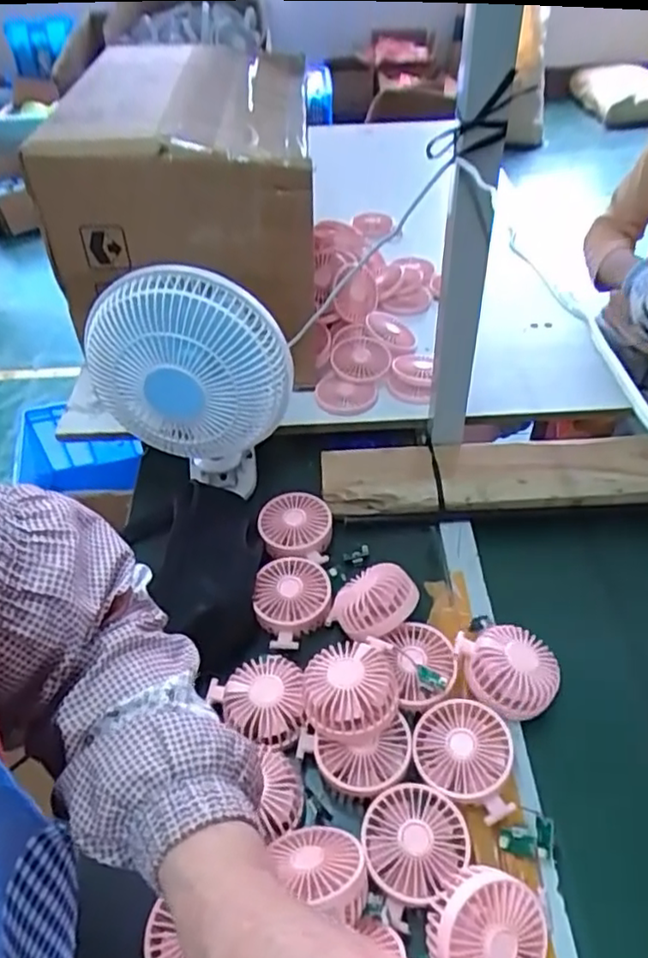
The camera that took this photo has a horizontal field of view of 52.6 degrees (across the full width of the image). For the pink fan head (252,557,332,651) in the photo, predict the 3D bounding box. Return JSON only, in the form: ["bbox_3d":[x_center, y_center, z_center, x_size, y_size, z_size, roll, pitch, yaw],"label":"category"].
[{"bbox_3d":[-0.040,0.134,0.725,0.082,0.031,0.097,24,49,28],"label":"pink fan head"}]

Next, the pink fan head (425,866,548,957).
[{"bbox_3d":[0.120,0.339,0.487,0.086,0.030,0.089,5,76,-20],"label":"pink fan head"}]

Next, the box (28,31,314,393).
[{"bbox_3d":[-0.170,-0.393,0.933,0.302,0.298,0.435,-2,42,1],"label":"box"}]

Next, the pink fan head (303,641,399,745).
[{"bbox_3d":[0.025,0.200,0.608,0.085,0.053,0.086,-7,42,-4],"label":"pink fan head"}]

